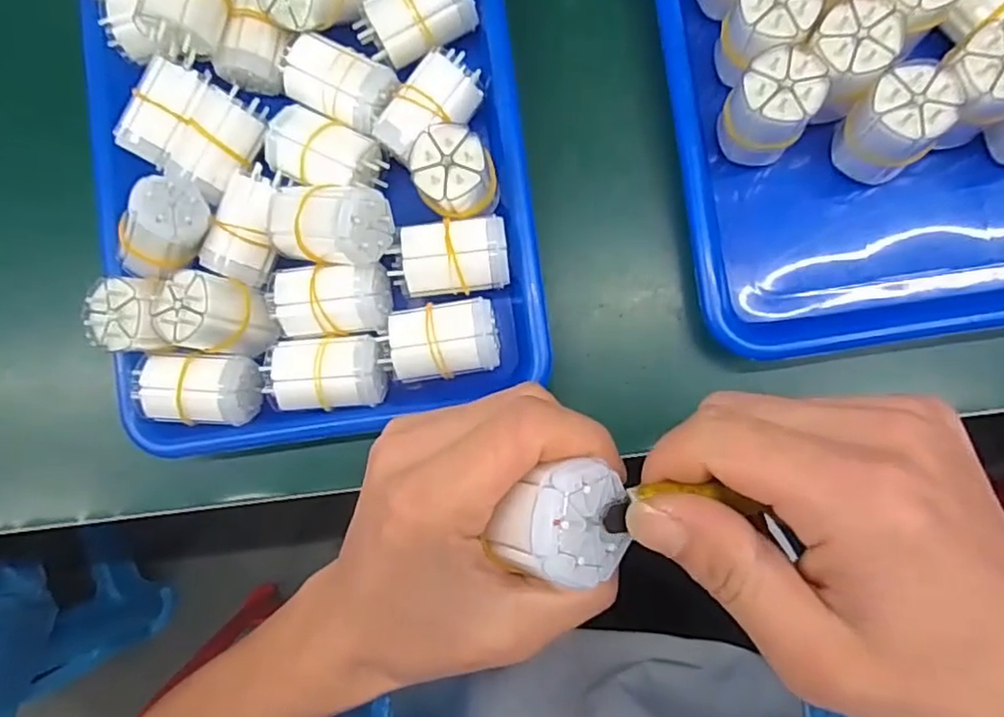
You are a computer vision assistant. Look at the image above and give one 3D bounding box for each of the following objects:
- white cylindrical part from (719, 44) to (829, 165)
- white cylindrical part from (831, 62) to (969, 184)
[{"bbox_3d":[0.136,-0.127,0.330,0.039,0.056,0.038,0,87,7],"label":"white cylindrical part"},{"bbox_3d":[0.191,-0.116,0.320,0.037,0.056,0.040,0,87,7],"label":"white cylindrical part"}]

